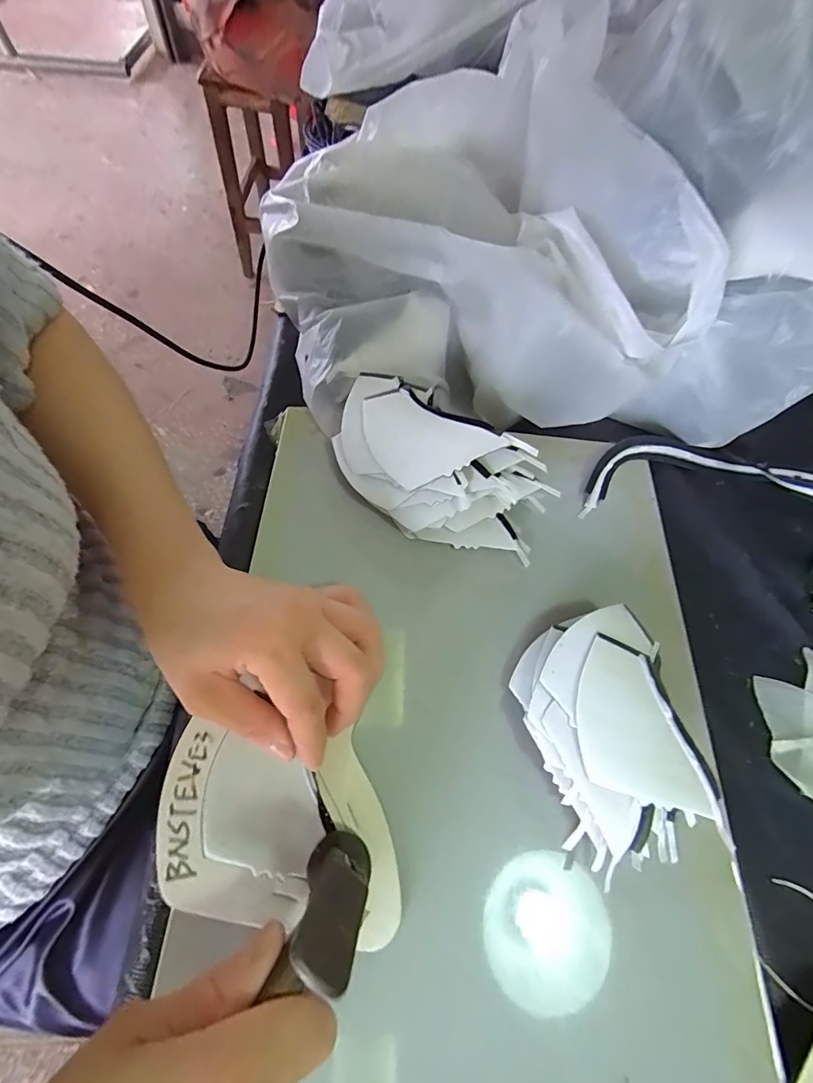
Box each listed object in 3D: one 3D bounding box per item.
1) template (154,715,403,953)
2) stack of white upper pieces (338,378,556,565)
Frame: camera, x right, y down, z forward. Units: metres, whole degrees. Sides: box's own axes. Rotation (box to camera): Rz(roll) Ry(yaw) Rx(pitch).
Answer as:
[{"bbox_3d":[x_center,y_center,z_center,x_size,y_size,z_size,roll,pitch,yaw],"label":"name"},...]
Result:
[{"bbox_3d":[-0.064,0.143,0.222,0.118,0.008,0.085,4,63,-2],"label":"template"},{"bbox_3d":[0.018,-0.047,0.297,0.150,0.060,0.077,32,65,12],"label":"stack of white upper pieces"}]

